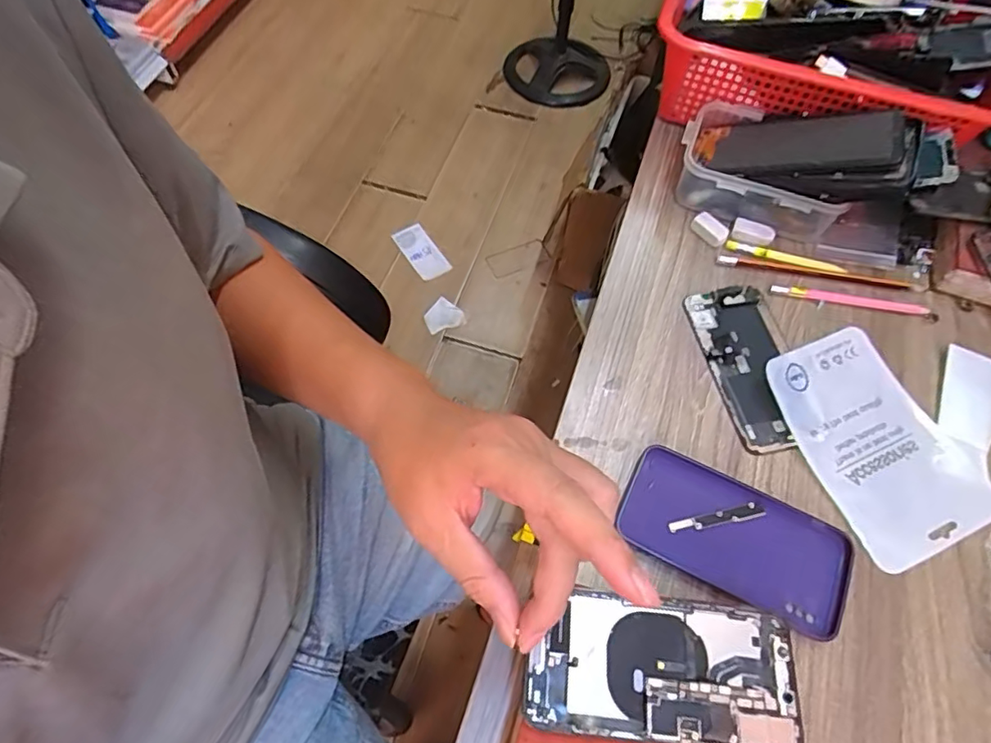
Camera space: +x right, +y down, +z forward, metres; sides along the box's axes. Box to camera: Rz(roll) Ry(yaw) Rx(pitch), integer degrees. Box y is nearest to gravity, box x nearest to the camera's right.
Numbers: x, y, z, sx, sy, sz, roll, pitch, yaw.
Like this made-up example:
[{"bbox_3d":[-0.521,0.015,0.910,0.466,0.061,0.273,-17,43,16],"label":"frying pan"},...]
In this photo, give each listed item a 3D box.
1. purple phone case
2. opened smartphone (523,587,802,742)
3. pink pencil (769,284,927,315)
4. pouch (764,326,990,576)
[{"bbox_3d":[0.156,0.109,0.367,0.146,0.010,0.072,24,64,12],"label":"purple phone case"},{"bbox_3d":[0.087,0.158,0.298,0.137,0.007,0.068,6,62,2],"label":"opened smartphone"},{"bbox_3d":[0.287,-0.060,0.460,0.123,0.004,0.011,10,62,4],"label":"pink pencil"},{"bbox_3d":[0.270,0.047,0.399,0.107,0.018,0.159,-19,64,-11],"label":"pouch"}]

